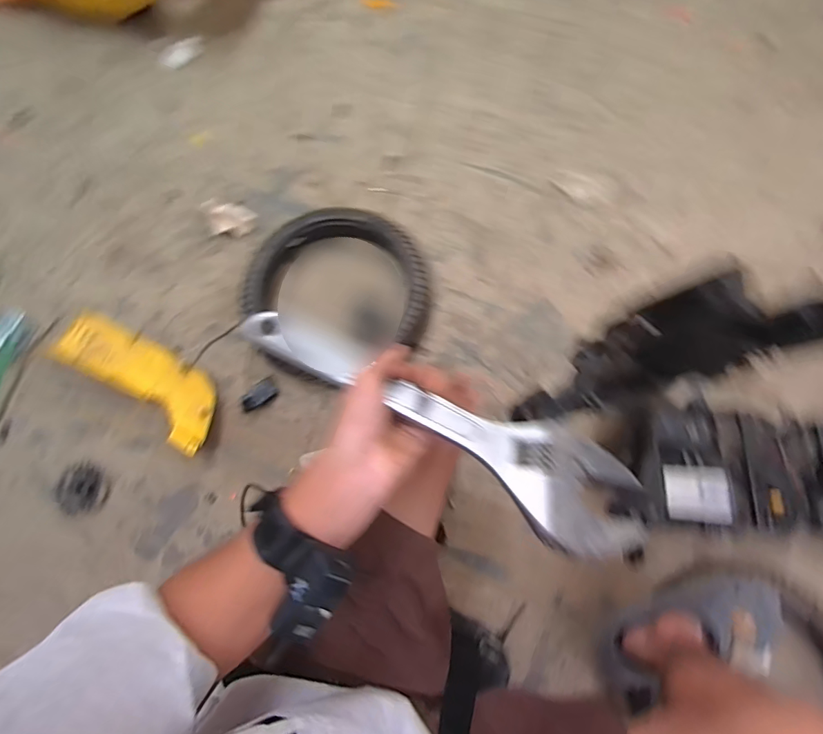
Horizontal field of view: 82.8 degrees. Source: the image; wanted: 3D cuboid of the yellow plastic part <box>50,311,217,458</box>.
[{"bbox_3d":[-0.504,0.014,0.880,0.361,0.043,0.127,33,76,9],"label":"yellow plastic part"}]

